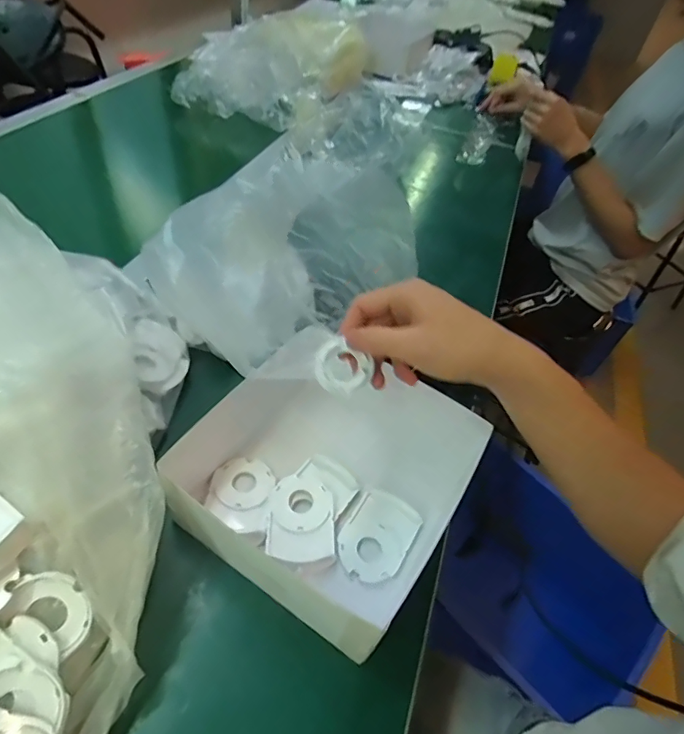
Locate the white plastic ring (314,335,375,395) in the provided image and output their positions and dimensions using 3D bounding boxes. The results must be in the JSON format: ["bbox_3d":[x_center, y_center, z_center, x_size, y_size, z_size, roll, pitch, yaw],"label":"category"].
[{"bbox_3d":[0.000,0.002,0.355,0.042,0.008,0.036,33,86,-6],"label":"white plastic ring"}]

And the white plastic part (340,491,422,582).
[{"bbox_3d":[0.031,0.149,0.423,0.057,0.006,0.081,29,50,16],"label":"white plastic part"}]

